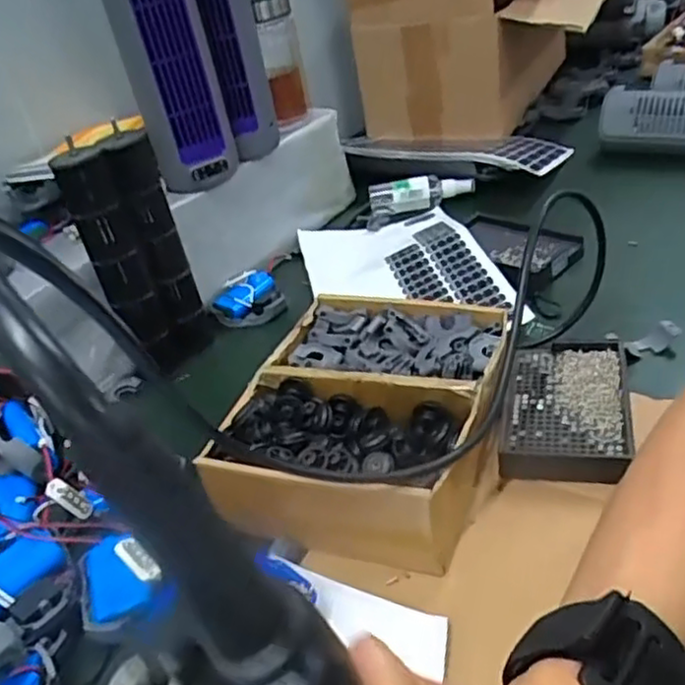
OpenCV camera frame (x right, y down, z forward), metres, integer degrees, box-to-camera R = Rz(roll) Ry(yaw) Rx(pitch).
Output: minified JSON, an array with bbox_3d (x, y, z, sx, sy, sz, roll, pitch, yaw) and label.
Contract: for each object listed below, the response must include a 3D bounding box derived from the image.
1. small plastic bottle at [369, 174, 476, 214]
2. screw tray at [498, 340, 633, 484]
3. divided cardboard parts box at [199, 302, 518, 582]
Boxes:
[{"bbox_3d":[0.101,-0.187,0.871,0.130,0.040,0.034,-12,33,0],"label":"small plastic bottle"},{"bbox_3d":[0.168,0.049,0.520,0.084,0.033,0.135,1,35,19],"label":"screw tray"},{"bbox_3d":[0.024,0.050,0.507,0.182,0.064,0.205,3,37,22],"label":"divided cardboard parts box"}]

